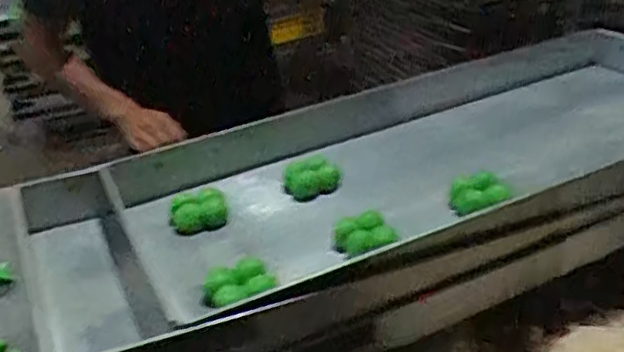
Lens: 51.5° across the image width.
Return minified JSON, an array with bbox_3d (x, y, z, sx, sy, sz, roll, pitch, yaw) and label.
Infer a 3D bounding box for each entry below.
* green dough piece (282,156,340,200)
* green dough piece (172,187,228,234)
[{"bbox_3d":[0.000,0.000,0.839,0.071,0.040,0.039,-5,29,3],"label":"green dough piece"},{"bbox_3d":[-0.141,0.038,0.803,0.068,0.036,0.052,-12,29,-11],"label":"green dough piece"}]

